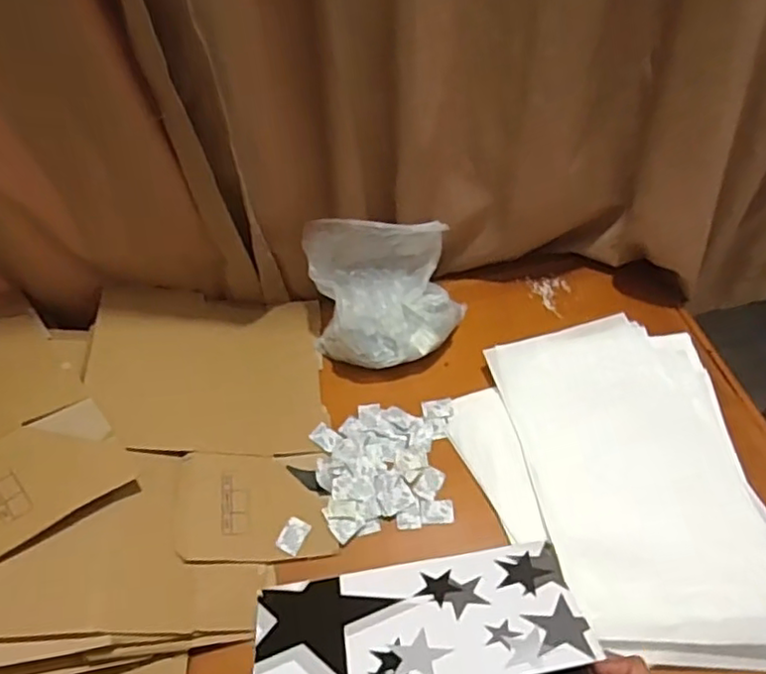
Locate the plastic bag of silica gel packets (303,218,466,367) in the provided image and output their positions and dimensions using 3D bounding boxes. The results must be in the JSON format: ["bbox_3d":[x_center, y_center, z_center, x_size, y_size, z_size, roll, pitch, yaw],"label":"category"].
[{"bbox_3d":[0.006,-0.063,0.884,0.211,0.153,0.158,-7,53,-2],"label":"plastic bag of silica gel packets"}]

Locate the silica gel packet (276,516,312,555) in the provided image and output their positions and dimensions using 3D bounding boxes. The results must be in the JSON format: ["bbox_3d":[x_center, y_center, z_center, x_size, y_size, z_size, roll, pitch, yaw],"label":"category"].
[{"bbox_3d":[-0.105,0.234,0.759,0.028,0.005,0.040,19,55,18],"label":"silica gel packet"}]

